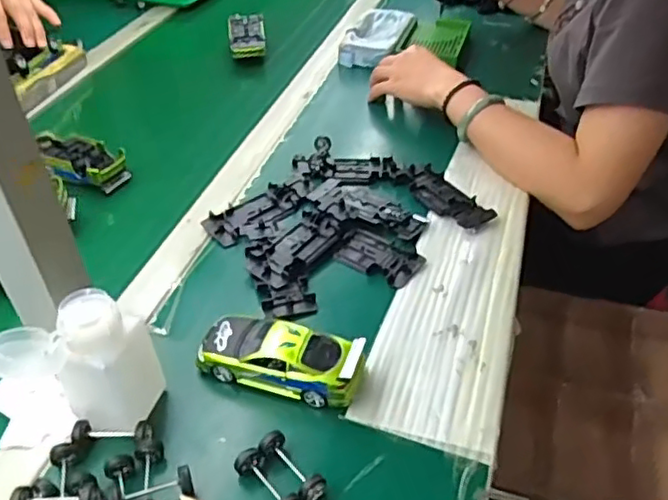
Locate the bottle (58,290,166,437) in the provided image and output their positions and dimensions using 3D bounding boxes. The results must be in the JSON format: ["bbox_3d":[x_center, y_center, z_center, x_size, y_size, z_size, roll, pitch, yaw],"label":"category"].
[{"bbox_3d":[-0.163,0.076,0.450,0.059,0.101,0.053,9,43,9],"label":"bottle"}]

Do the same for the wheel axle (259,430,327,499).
[{"bbox_3d":[-0.030,0.148,0.442,0.022,0.017,0.056,-31,48,-31],"label":"wheel axle"}]

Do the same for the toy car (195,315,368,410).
[{"bbox_3d":[-0.041,0.081,0.501,0.128,0.038,0.049,11,41,15],"label":"toy car"}]

